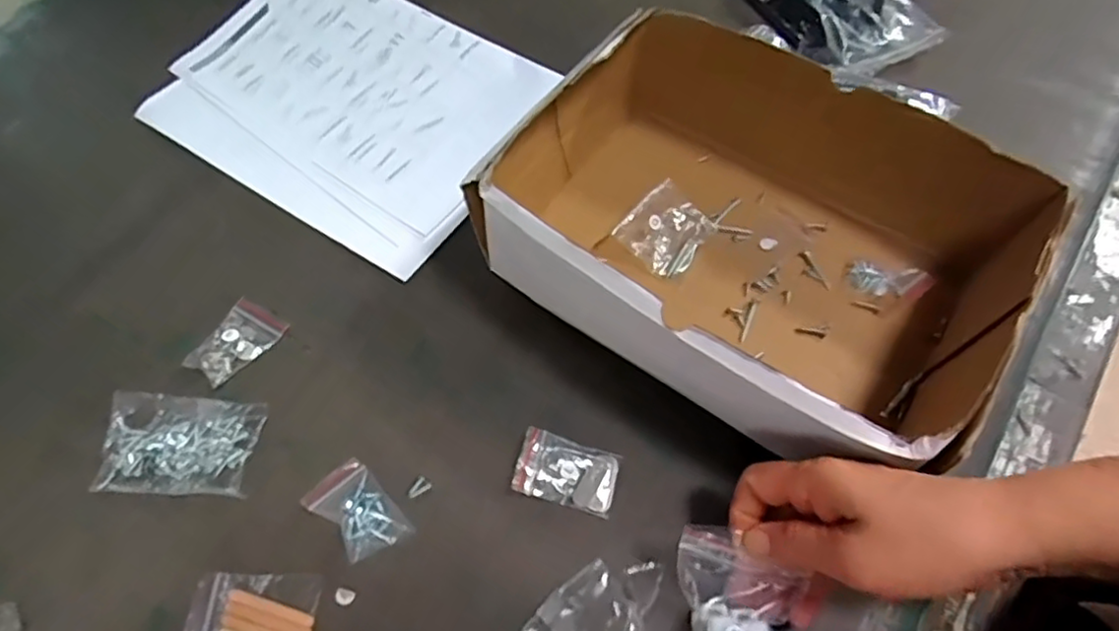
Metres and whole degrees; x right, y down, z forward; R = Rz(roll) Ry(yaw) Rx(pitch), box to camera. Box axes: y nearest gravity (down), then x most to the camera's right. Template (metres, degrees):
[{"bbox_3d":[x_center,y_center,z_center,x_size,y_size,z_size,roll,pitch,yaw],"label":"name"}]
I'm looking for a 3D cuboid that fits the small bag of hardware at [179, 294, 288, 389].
[{"bbox_3d":[-0.211,0.019,0.433,0.035,0.017,0.057,28,66,15],"label":"small bag of hardware"}]

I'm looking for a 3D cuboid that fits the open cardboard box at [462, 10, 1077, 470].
[{"bbox_3d":[0.116,-0.055,0.419,0.293,0.093,0.214,32,67,16],"label":"open cardboard box"}]

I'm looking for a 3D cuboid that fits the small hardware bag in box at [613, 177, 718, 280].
[{"bbox_3d":[0.076,-0.062,0.467,0.054,0.017,0.060,39,80,-6],"label":"small hardware bag in box"}]

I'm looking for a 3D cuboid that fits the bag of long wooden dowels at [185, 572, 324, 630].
[{"bbox_3d":[-0.166,0.165,0.353,0.067,0.004,0.048,1,62,1],"label":"bag of long wooden dowels"}]

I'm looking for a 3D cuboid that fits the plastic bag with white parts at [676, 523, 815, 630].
[{"bbox_3d":[0.085,0.156,0.338,0.065,0.033,0.074,20,64,11],"label":"plastic bag with white parts"}]

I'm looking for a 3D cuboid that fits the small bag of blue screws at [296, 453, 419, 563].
[{"bbox_3d":[-0.117,0.113,0.379,0.036,0.009,0.054,-40,68,-18],"label":"small bag of blue screws"}]

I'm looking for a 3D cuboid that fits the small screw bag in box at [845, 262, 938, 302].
[{"bbox_3d":[0.226,-0.025,0.452,0.053,0.011,0.028,22,64,12],"label":"small screw bag in box"}]

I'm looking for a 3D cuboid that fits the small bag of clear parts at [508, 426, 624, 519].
[{"bbox_3d":[0.005,0.091,0.389,0.060,0.013,0.038,13,63,7],"label":"small bag of clear parts"}]

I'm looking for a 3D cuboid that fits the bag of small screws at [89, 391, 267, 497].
[{"bbox_3d":[-0.230,0.078,0.396,0.090,0.015,0.056,4,62,3],"label":"bag of small screws"}]

